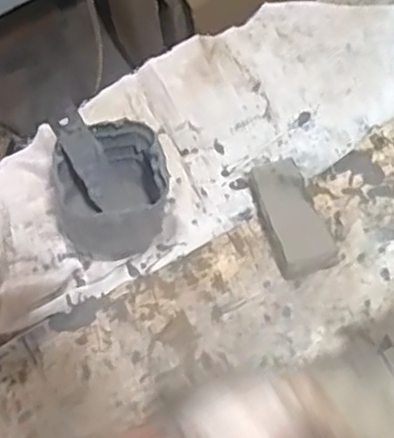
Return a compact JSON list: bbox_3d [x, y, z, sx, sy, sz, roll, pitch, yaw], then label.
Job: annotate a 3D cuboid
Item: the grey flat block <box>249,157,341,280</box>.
[{"bbox_3d":[0.055,0.000,0.416,0.034,0.025,0.067,-19,60,-6],"label":"grey flat block"}]

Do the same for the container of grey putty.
[{"bbox_3d":[-0.052,-0.015,0.407,0.069,0.078,0.063,-19,60,-7],"label":"container of grey putty"}]

